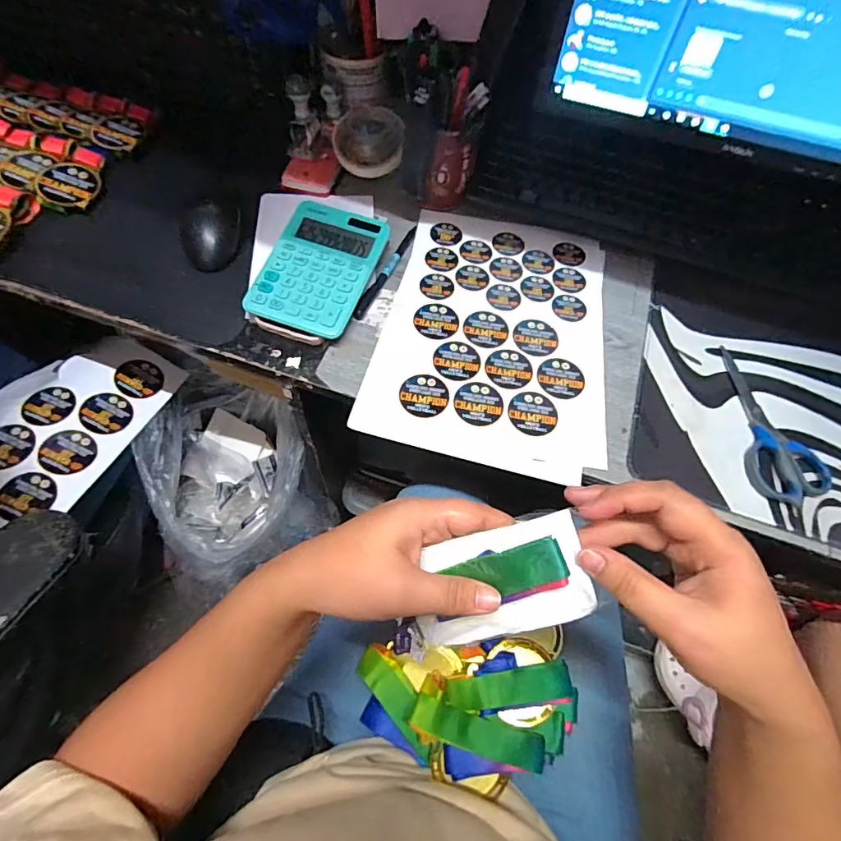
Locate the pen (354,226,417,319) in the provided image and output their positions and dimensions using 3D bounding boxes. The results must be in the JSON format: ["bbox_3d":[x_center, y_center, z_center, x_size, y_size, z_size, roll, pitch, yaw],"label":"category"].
[{"bbox_3d":[-0.034,-0.160,0.504,0.011,0.007,0.140,24,64,9],"label":"pen"}]

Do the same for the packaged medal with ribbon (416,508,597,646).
[{"bbox_3d":[0.044,0.099,0.281,0.106,0.011,0.067,-19,105,13],"label":"packaged medal with ribbon"}]

